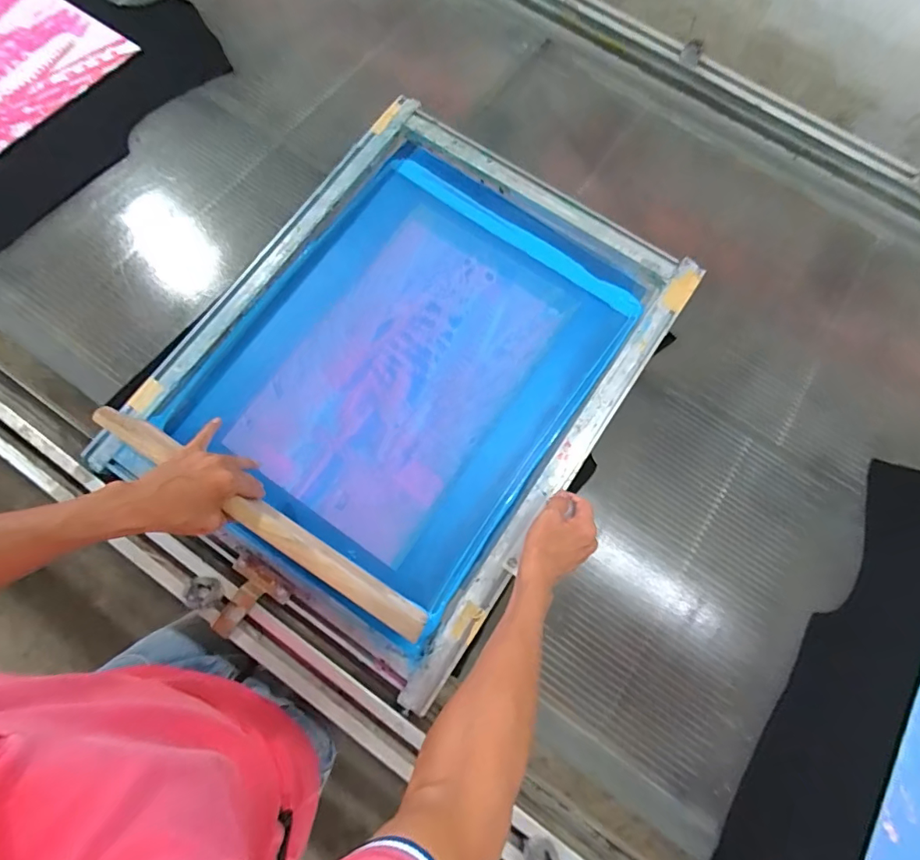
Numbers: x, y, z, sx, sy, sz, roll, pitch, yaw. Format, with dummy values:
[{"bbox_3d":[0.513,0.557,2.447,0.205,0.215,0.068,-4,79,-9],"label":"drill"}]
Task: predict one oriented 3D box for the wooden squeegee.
[{"bbox_3d":[-0.229,0.109,0.552,0.443,0.066,0.034,35,75,-2],"label":"wooden squeegee"}]

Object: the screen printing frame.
[{"bbox_3d":[-0.062,-0.097,0.681,0.555,0.050,0.701,36,80,5],"label":"screen printing frame"}]

